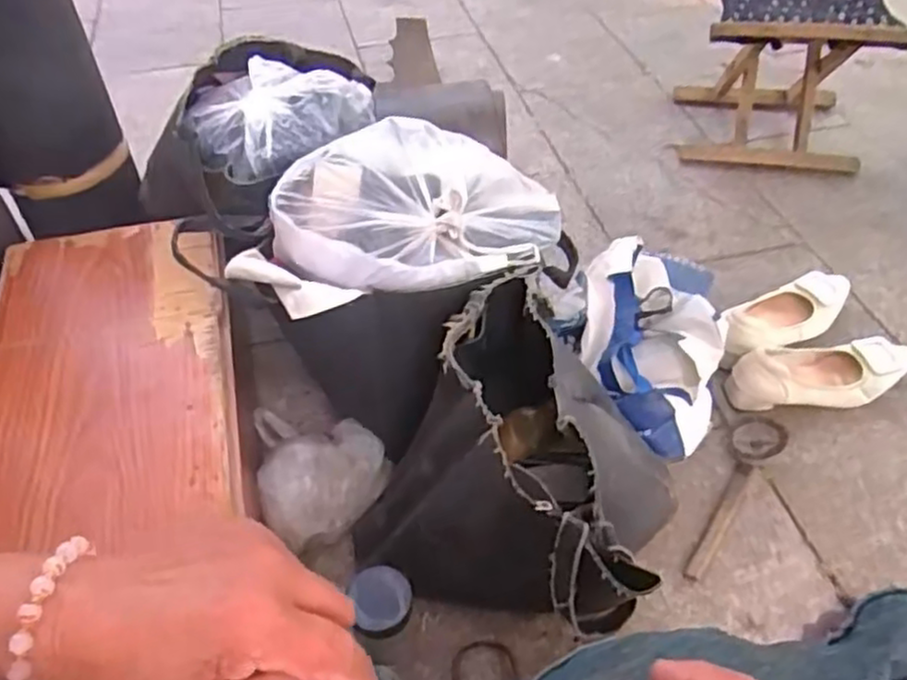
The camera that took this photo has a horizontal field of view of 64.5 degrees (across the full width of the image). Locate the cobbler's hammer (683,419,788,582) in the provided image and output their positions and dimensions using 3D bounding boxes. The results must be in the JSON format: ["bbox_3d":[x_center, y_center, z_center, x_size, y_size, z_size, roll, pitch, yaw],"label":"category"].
[{"bbox_3d":[0.319,0.173,0.818,0.051,0.033,0.235,26,54,23],"label":"cobbler's hammer"}]

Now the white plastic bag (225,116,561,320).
[{"bbox_3d":[-0.055,-0.136,0.750,0.354,0.110,0.184,-13,49,-10],"label":"white plastic bag"}]

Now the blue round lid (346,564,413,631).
[{"bbox_3d":[-0.066,0.236,0.663,0.053,0.017,0.058,-1,48,1],"label":"blue round lid"}]

